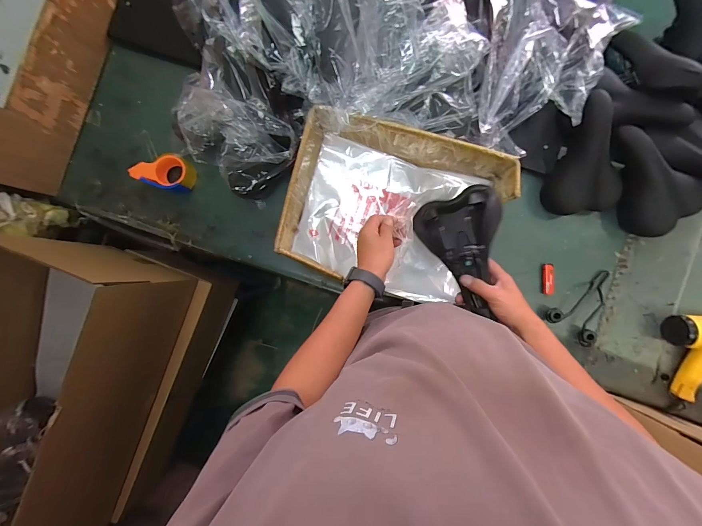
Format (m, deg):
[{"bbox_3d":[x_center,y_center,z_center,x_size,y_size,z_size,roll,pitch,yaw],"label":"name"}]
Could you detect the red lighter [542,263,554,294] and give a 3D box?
[{"bbox_3d":[0.482,0.039,0.755,0.026,0.012,0.075,2,87,3],"label":"red lighter"}]

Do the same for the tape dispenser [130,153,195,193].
[{"bbox_3d":[-0.474,-0.237,0.805,0.138,0.072,0.097,19,88,4],"label":"tape dispenser"}]

